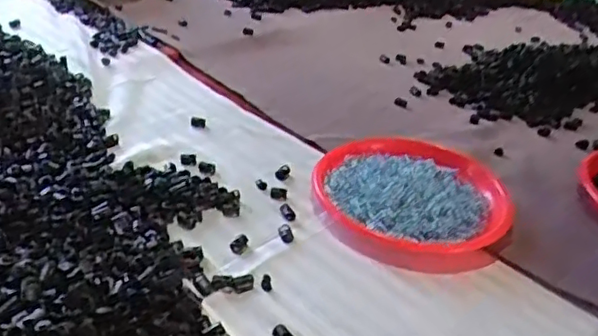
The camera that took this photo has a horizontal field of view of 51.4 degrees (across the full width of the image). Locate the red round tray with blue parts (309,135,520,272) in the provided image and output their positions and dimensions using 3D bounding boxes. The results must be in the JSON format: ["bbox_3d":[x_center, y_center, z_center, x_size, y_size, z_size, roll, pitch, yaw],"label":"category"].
[{"bbox_3d":[0.128,0.033,0.721,0.220,0.035,0.192,11,34,8],"label":"red round tray with blue parts"}]

